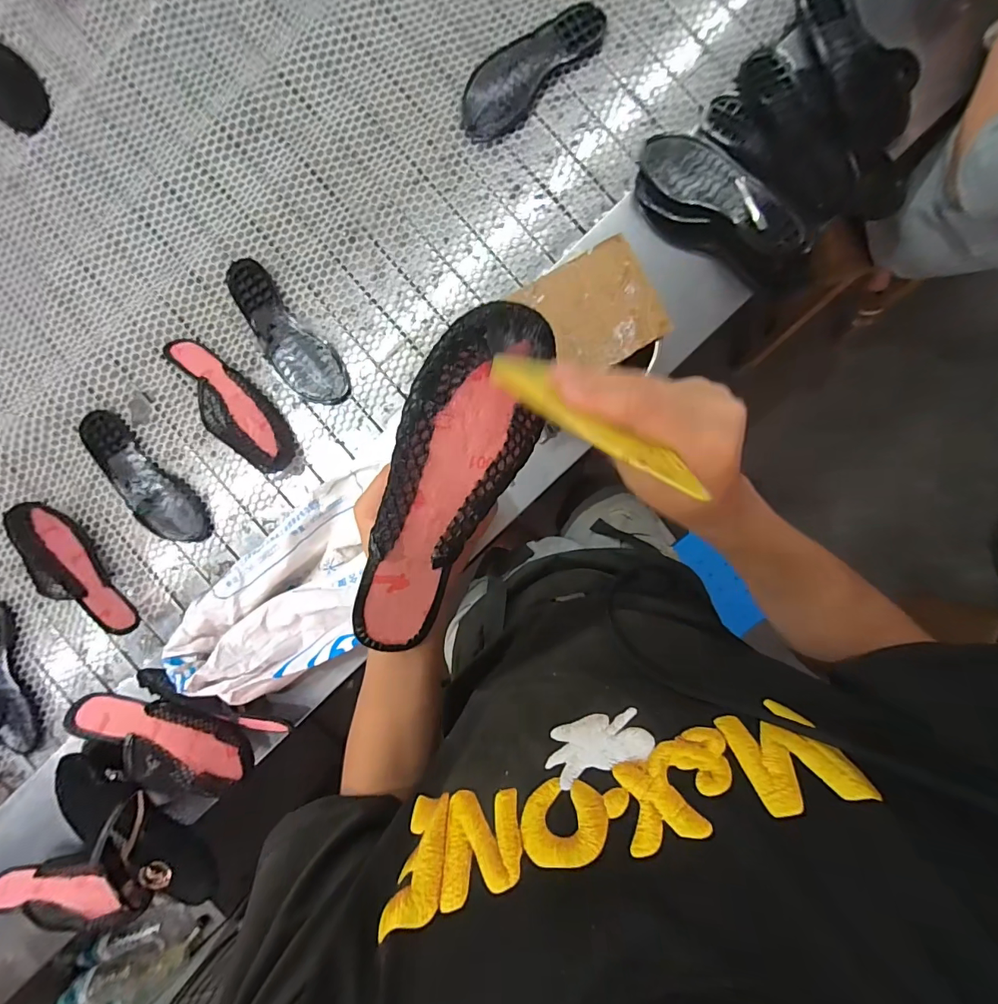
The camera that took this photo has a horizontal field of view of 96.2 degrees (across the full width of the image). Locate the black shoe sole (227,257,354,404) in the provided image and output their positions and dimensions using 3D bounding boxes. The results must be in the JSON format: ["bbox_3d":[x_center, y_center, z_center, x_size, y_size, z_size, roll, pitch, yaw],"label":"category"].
[{"bbox_3d":[-0.338,-0.265,0.710,0.085,0.017,0.257,-37,93,1],"label":"black shoe sole"}]

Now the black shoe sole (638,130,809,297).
[{"bbox_3d":[0.314,-0.413,0.641,0.290,0.066,0.121,42,93,0],"label":"black shoe sole"}]

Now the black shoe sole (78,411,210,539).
[{"bbox_3d":[-0.569,-0.033,0.714,0.086,0.020,0.256,-43,93,1],"label":"black shoe sole"}]

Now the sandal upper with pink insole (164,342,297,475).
[{"bbox_3d":[-0.415,-0.147,0.692,0.080,0.059,0.240,-43,90,3],"label":"sandal upper with pink insole"}]

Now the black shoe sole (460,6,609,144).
[{"bbox_3d":[0.044,-0.672,0.695,0.259,0.020,0.102,-44,93,1],"label":"black shoe sole"}]

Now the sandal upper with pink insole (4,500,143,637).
[{"bbox_3d":[-0.658,0.109,0.688,0.052,0.079,0.236,-31,91,3],"label":"sandal upper with pink insole"}]

